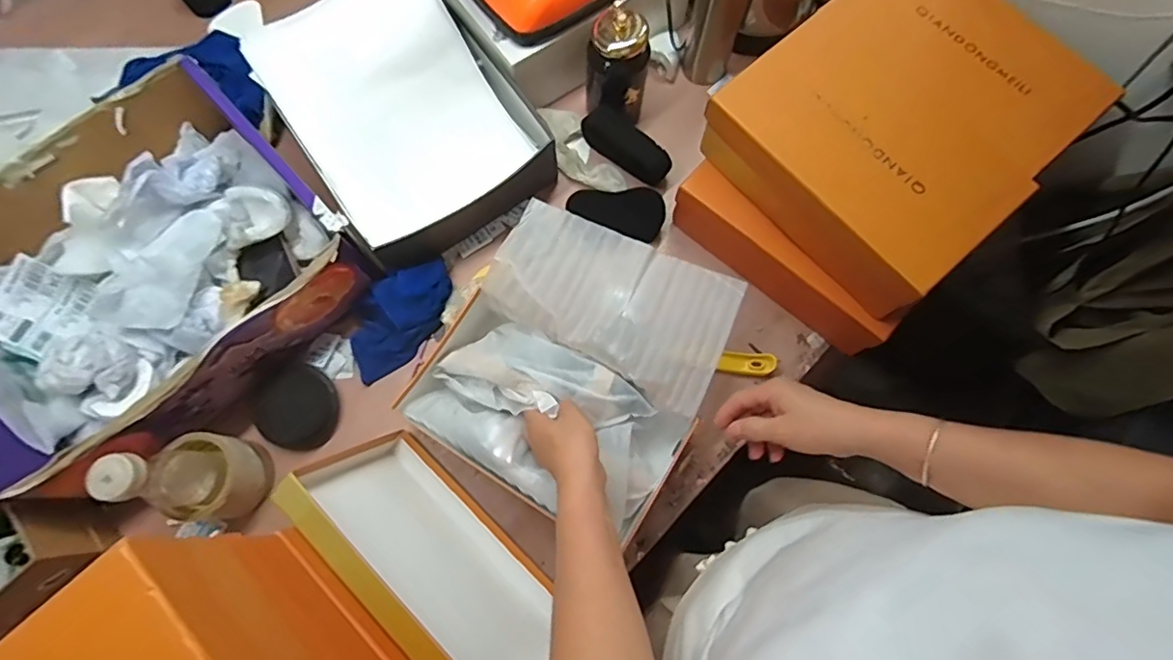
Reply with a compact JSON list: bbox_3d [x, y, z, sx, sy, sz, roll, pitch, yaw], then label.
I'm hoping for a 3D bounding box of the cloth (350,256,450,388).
[{"bbox_3d":[-0.226,-0.018,0.685,0.149,0.059,0.087,-33,77,-9],"label":"cloth"}]

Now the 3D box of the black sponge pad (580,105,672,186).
[{"bbox_3d":[0.052,-0.244,0.747,0.130,0.051,0.031,38,77,9],"label":"black sponge pad"}]

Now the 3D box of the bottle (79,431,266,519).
[{"bbox_3d":[-0.397,0.143,0.563,0.071,0.164,0.083,-1,74,-1],"label":"bottle"}]

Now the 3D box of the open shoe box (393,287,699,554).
[{"bbox_3d":[-0.044,0.102,0.638,0.286,0.102,0.161,32,76,8],"label":"open shoe box"}]

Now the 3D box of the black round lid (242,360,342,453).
[{"bbox_3d":[-0.342,0.090,0.670,0.101,0.011,0.090,45,80,-7],"label":"black round lid"}]

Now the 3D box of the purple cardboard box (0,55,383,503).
[{"bbox_3d":[-0.501,-0.061,0.640,0.397,0.123,0.330,-42,79,-11],"label":"purple cardboard box"}]

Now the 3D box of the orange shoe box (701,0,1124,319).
[{"bbox_3d":[0.346,-0.231,0.626,0.332,0.090,0.286,-41,79,-11],"label":"orange shoe box"}]

